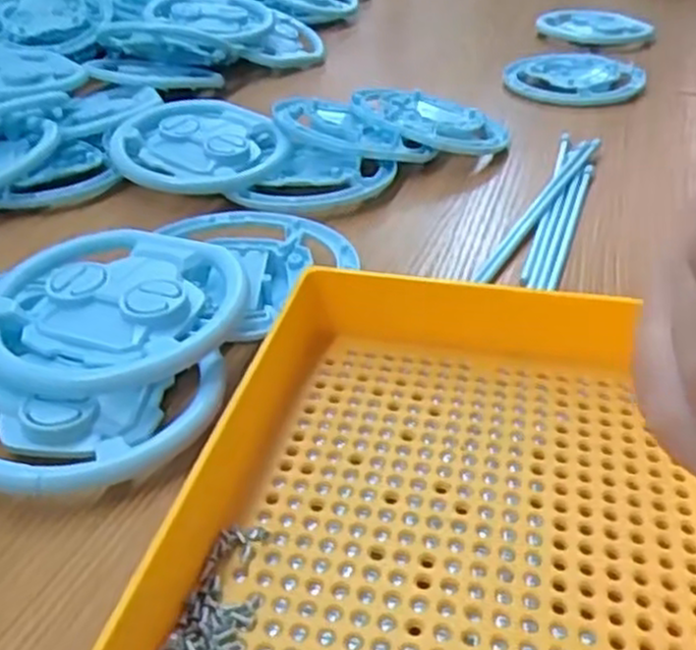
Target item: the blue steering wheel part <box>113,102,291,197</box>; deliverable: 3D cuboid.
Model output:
[{"bbox_3d":[-0.089,-0.105,0.469,0.096,0.027,0.094,-9,35,-14],"label":"blue steering wheel part"}]

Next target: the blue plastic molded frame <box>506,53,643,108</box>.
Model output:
[{"bbox_3d":[0.174,-0.193,0.614,0.098,0.017,0.103,-2,35,-3],"label":"blue plastic molded frame"}]

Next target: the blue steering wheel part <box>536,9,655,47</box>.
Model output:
[{"bbox_3d":[0.224,-0.274,0.721,0.087,0.007,0.082,-2,42,2],"label":"blue steering wheel part"}]

